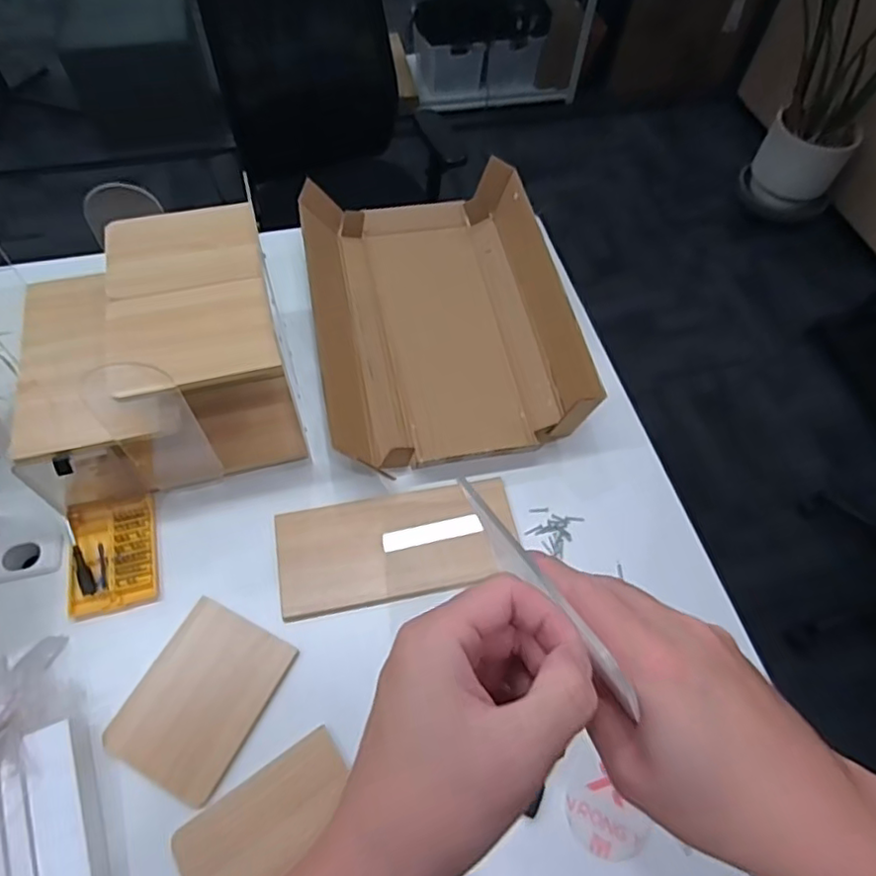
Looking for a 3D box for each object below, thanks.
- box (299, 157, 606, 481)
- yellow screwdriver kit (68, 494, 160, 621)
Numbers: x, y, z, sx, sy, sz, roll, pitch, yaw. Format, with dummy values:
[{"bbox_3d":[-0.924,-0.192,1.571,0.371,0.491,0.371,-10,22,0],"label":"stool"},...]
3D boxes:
[{"bbox_3d":[-0.008,-0.226,1.025,0.401,0.110,0.563,-9,60,-8],"label":"box"},{"bbox_3d":[-0.456,0.162,0.833,0.115,0.023,0.156,-10,60,-9],"label":"yellow screwdriver kit"}]

